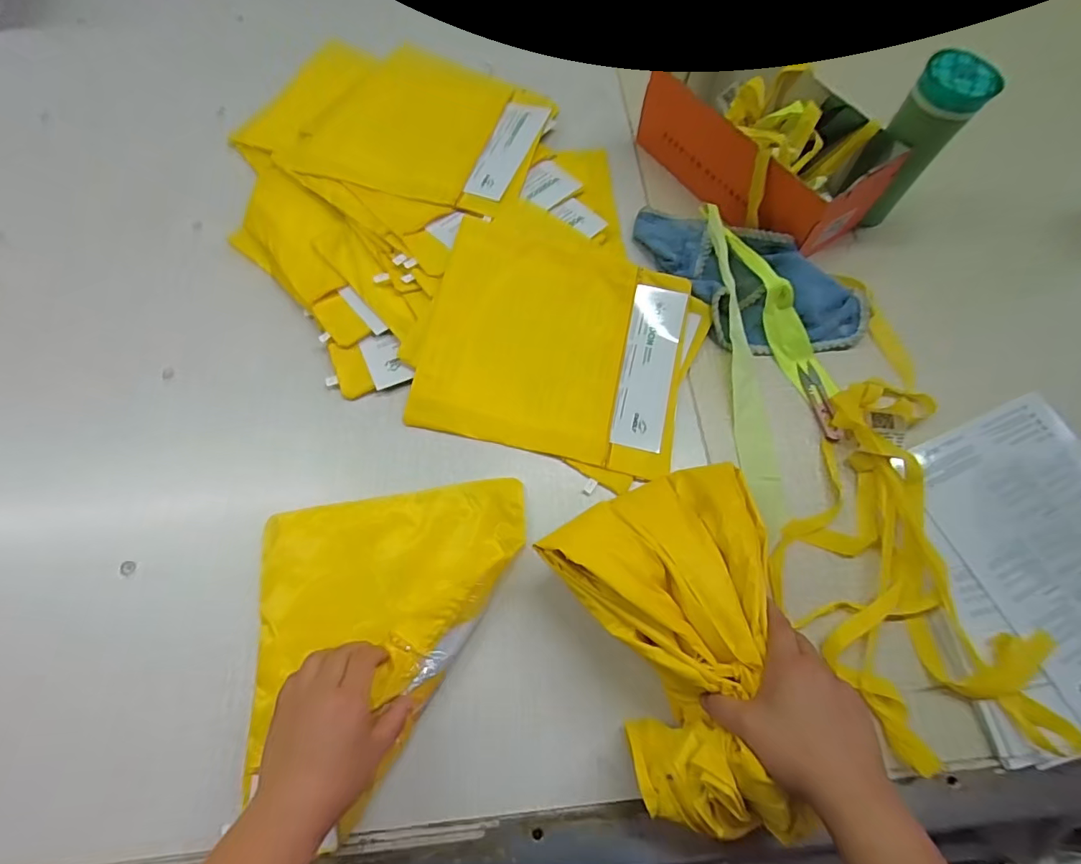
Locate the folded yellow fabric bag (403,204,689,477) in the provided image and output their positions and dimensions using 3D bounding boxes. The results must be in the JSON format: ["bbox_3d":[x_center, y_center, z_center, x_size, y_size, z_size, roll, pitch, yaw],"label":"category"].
[{"bbox_3d":[0.023,-0.118,0.573,0.286,0.031,0.287,13,69,4],"label":"folded yellow fabric bag"}]

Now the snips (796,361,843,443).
[{"bbox_3d":[0.323,-0.038,0.577,0.020,0.011,0.101,-7,69,-4],"label":"snips"}]

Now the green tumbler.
[{"bbox_3d":[0.447,-0.351,0.618,0.069,0.184,0.071,-4,69,-3],"label":"green tumbler"}]

